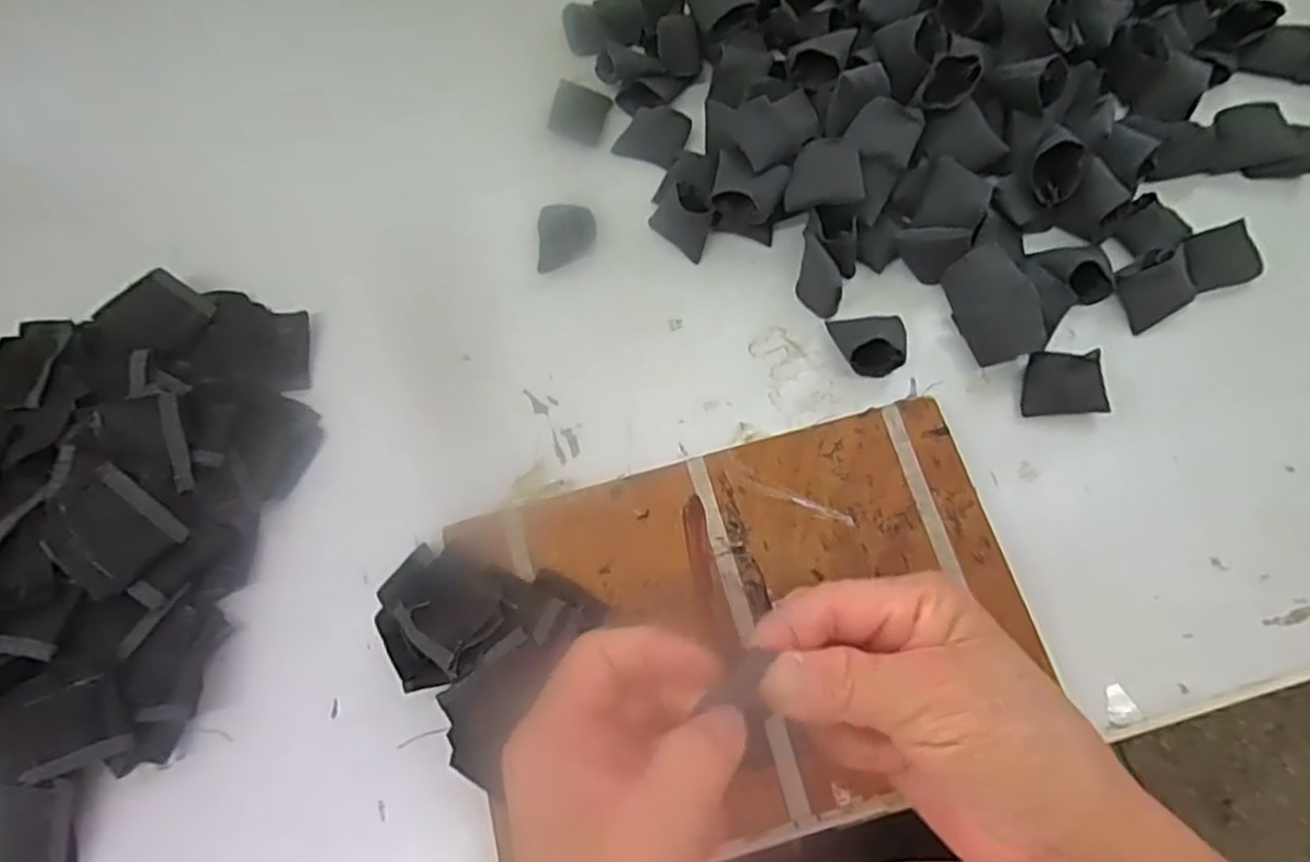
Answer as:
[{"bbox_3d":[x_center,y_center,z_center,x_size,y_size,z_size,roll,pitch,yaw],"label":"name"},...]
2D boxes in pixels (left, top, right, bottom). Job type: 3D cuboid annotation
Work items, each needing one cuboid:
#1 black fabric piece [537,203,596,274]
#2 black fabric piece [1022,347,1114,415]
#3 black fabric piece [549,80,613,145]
[{"bbox_3d":[-0.055,-0.121,0.453,0.035,0.014,0.037,-2,70,2],"label":"black fabric piece"},{"bbox_3d":[0.222,-0.026,0.393,0.042,0.020,0.031,0,70,3],"label":"black fabric piece"},{"bbox_3d":[-0.049,-0.209,0.477,0.035,0.010,0.040,22,80,-14],"label":"black fabric piece"}]

